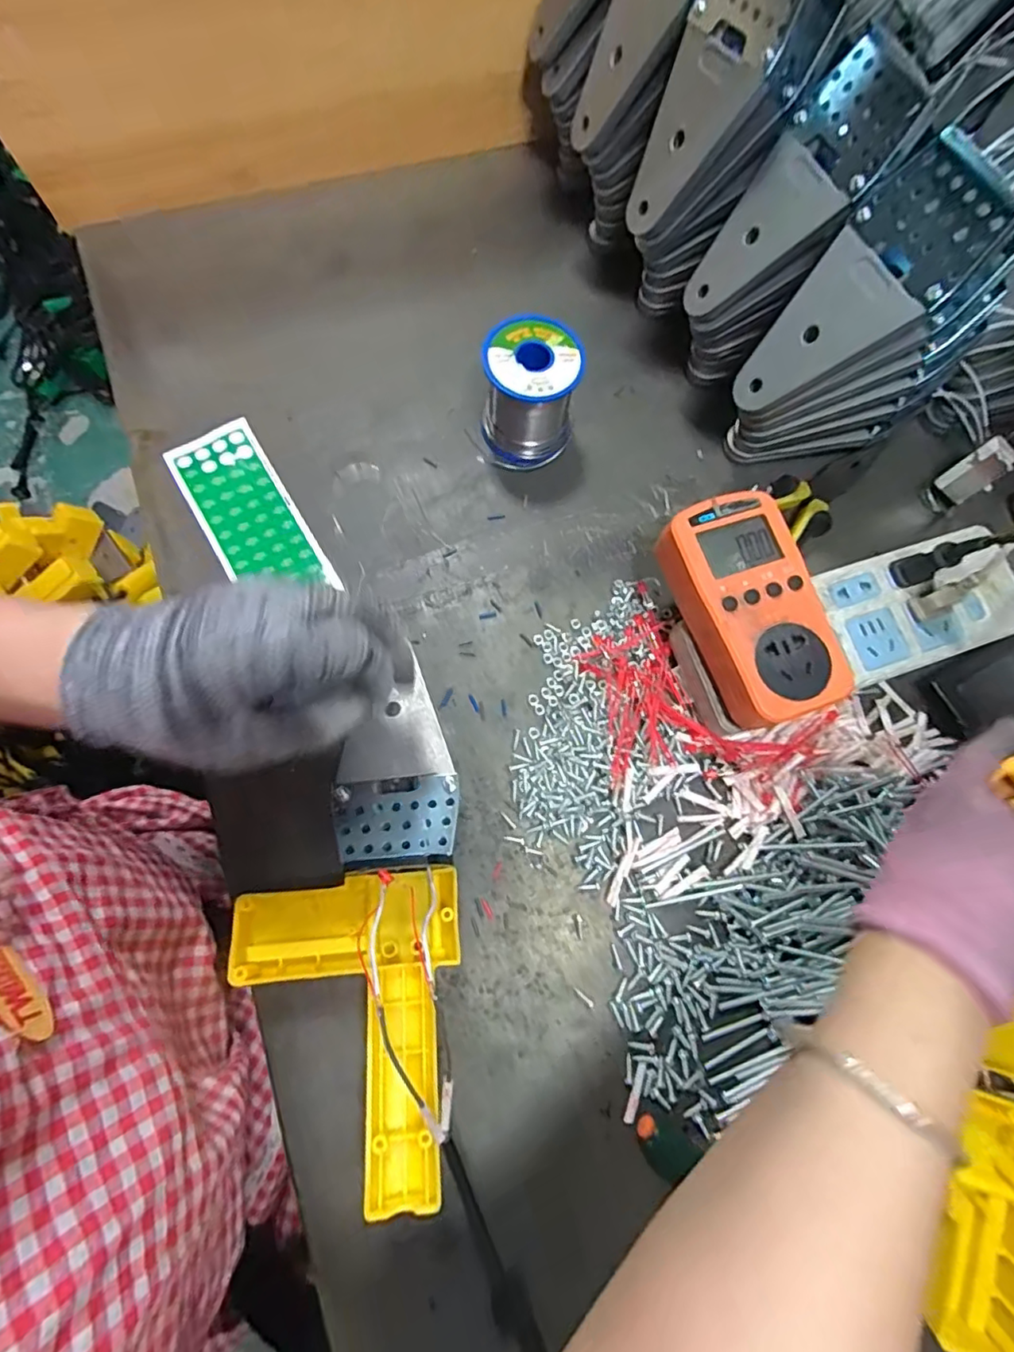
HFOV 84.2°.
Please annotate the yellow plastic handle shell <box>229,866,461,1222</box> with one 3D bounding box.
[{"bbox_3d":[-0.078,0.181,0.292,0.113,0.042,0.144,-6,76,-5],"label":"yellow plastic handle shell"}]

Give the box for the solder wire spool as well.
[{"bbox_3d":[0.015,-0.194,0.387,0.067,0.064,0.070,2,76,1],"label":"solder wire spool"}]

